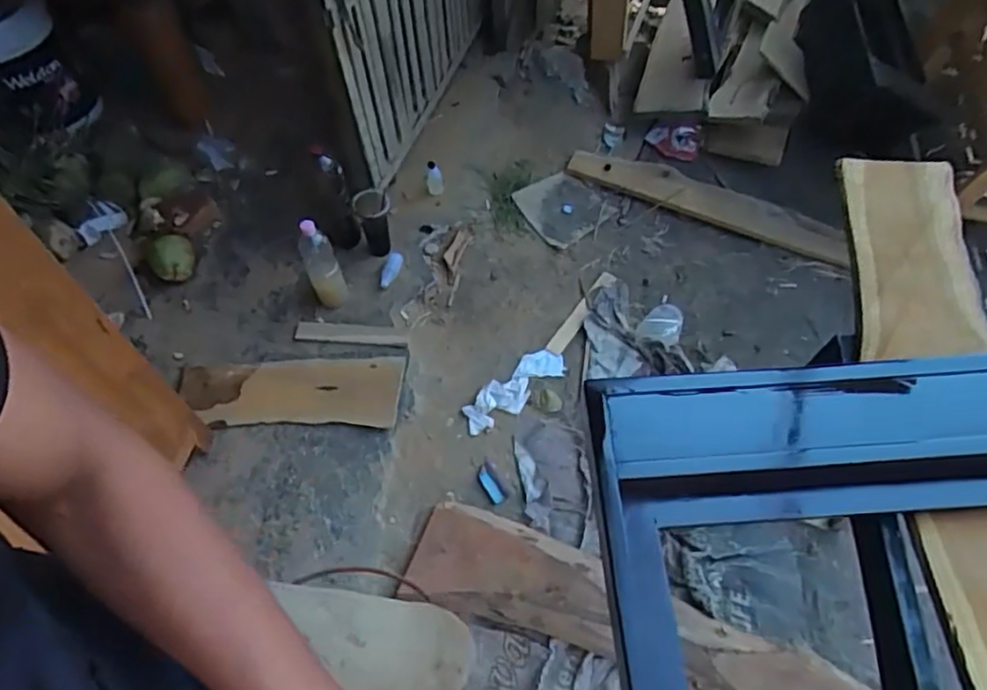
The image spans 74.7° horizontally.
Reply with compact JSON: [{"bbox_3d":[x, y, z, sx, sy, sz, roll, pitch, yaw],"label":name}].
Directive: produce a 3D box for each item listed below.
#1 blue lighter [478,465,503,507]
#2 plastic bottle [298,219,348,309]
[{"bbox_3d":[-0.009,0.324,1.486,0.029,0.009,0.093,-24,61,-16],"label":"blue lighter"},{"bbox_3d":[-0.416,-0.191,1.572,0.082,0.249,0.089,-1,56,1],"label":"plastic bottle"}]

